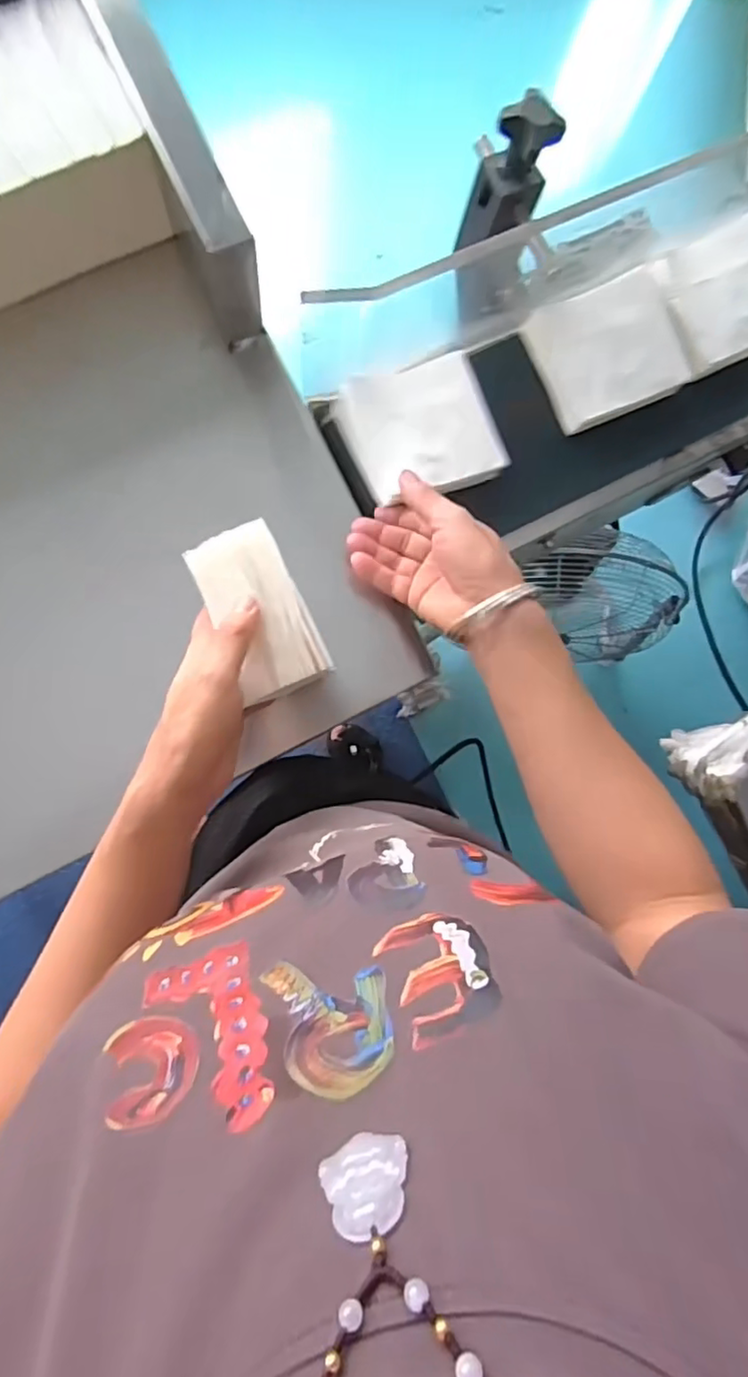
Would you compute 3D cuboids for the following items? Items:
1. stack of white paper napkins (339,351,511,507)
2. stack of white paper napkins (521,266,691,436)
[{"bbox_3d":[0.039,-0.200,0.490,0.108,0.018,0.101,-20,91,-7],"label":"stack of white paper napkins"},{"bbox_3d":[0.191,-0.274,0.513,0.110,0.019,0.101,-23,91,-6],"label":"stack of white paper napkins"}]

